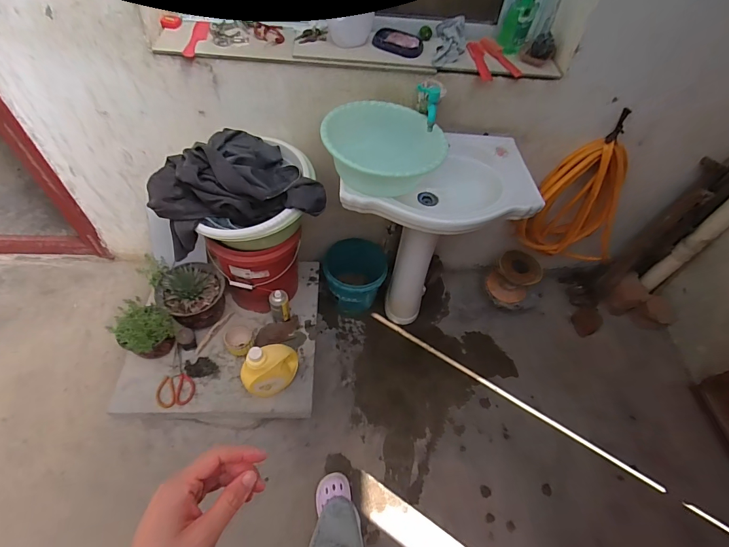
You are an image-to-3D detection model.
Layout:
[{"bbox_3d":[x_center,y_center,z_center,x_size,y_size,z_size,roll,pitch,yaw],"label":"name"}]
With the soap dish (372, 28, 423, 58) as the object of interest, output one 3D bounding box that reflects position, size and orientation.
[{"bbox_3d":[0.099,-0.686,1.092,0.146,0.047,0.061,17,54,8],"label":"soap dish"}]

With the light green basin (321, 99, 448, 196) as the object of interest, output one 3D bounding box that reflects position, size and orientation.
[{"bbox_3d":[0.052,-0.348,1.071,0.340,0.151,0.324,2,53,-3],"label":"light green basin"}]

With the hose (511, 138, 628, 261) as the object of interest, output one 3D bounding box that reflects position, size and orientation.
[{"bbox_3d":[0.851,-0.247,1.429,0.403,0.522,0.122,1,54,-5],"label":"hose"}]

